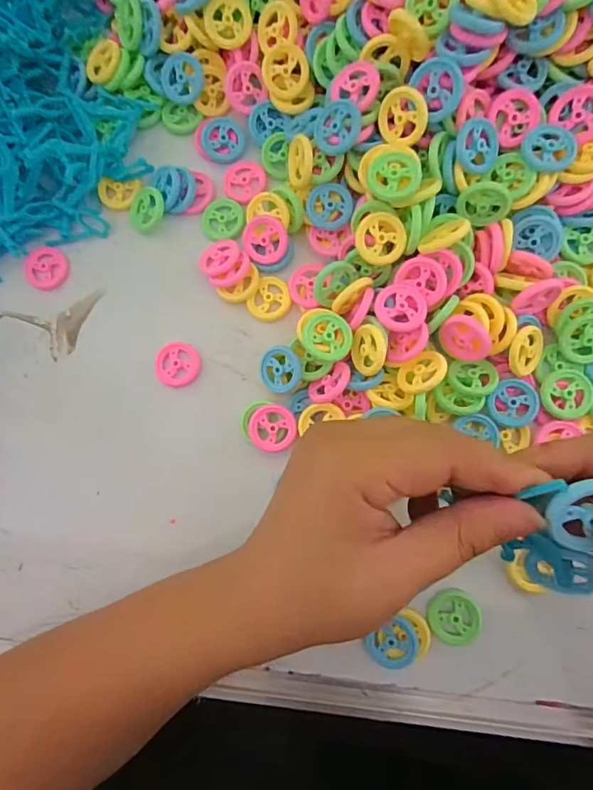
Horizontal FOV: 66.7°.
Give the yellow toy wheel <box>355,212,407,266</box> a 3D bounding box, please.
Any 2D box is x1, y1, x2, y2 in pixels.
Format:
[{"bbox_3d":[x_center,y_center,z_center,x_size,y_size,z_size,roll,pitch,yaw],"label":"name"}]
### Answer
[{"bbox_3d":[0.050,-0.092,0.266,0.029,0.006,0.029,-1,101,-4],"label":"yellow toy wheel"}]

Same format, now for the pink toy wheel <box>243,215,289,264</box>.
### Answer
[{"bbox_3d":[-0.021,-0.101,0.294,0.029,0.005,0.030,9,108,6],"label":"pink toy wheel"}]

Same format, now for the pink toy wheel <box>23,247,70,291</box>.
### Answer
[{"bbox_3d":[-0.176,-0.089,0.317,0.031,0.004,0.030,-1,82,6],"label":"pink toy wheel"}]

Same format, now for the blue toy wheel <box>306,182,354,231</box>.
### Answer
[{"bbox_3d":[0.021,-0.120,0.288,0.029,0.004,0.028,0,102,0],"label":"blue toy wheel"}]

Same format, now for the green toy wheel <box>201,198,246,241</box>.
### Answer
[{"bbox_3d":[-0.050,-0.120,0.308,0.030,0.004,0.031,-1,82,6],"label":"green toy wheel"}]

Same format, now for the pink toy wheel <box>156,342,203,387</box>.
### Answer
[{"bbox_3d":[-0.078,-0.020,0.302,0.029,0.010,0.029,-1,82,6],"label":"pink toy wheel"}]

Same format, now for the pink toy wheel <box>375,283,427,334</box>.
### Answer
[{"bbox_3d":[0.061,-0.052,0.263,0.030,0.004,0.028,-1,82,6],"label":"pink toy wheel"}]

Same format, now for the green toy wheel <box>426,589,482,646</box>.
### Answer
[{"bbox_3d":[0.093,0.131,0.266,0.030,0.006,0.031,-1,82,6],"label":"green toy wheel"}]

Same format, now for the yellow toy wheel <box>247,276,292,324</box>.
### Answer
[{"bbox_3d":[-0.017,-0.063,0.299,0.027,0.005,0.029,-1,82,6],"label":"yellow toy wheel"}]

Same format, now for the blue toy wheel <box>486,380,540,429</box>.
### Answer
[{"bbox_3d":[0.130,0.005,0.270,0.029,0.004,0.029,-1,82,6],"label":"blue toy wheel"}]

